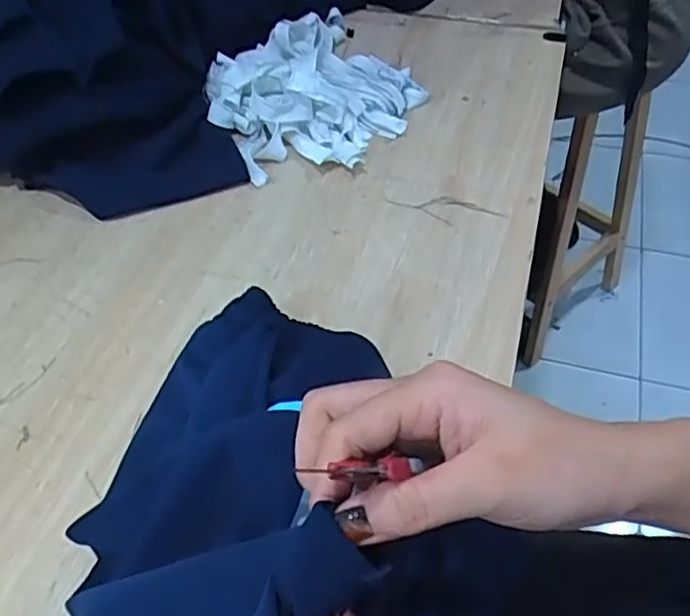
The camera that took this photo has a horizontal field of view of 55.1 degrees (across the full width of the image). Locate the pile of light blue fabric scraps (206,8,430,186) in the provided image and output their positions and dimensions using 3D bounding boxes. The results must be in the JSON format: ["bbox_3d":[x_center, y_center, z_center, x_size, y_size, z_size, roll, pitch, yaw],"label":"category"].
[{"bbox_3d":[-0.036,-0.224,0.661,0.204,0.054,0.217,-25,54,-18],"label":"pile of light blue fabric scraps"}]

